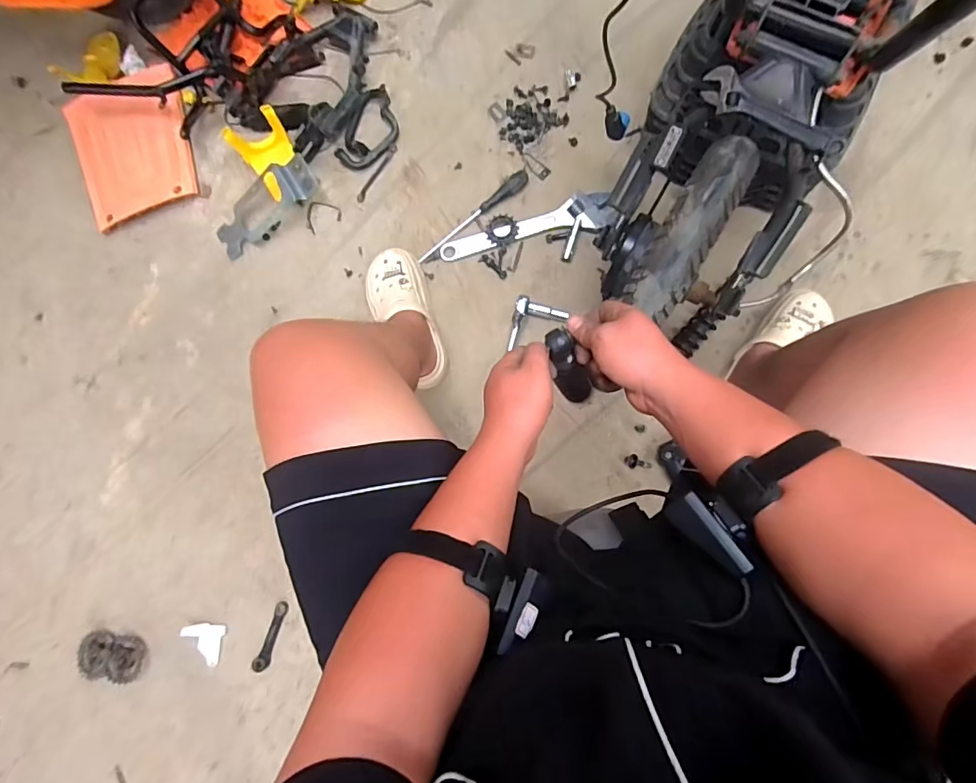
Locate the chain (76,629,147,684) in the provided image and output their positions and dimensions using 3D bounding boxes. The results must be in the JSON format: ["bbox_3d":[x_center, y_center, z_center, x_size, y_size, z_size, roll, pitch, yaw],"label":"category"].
[{"bbox_3d":[-0.720,0.510,0.947,0.119,0.027,0.082,9,85,8],"label":"chain"}]

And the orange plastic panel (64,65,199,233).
[{"bbox_3d":[-0.789,-0.549,1.077,0.268,0.060,0.324,-22,81,4],"label":"orange plastic panel"}]

